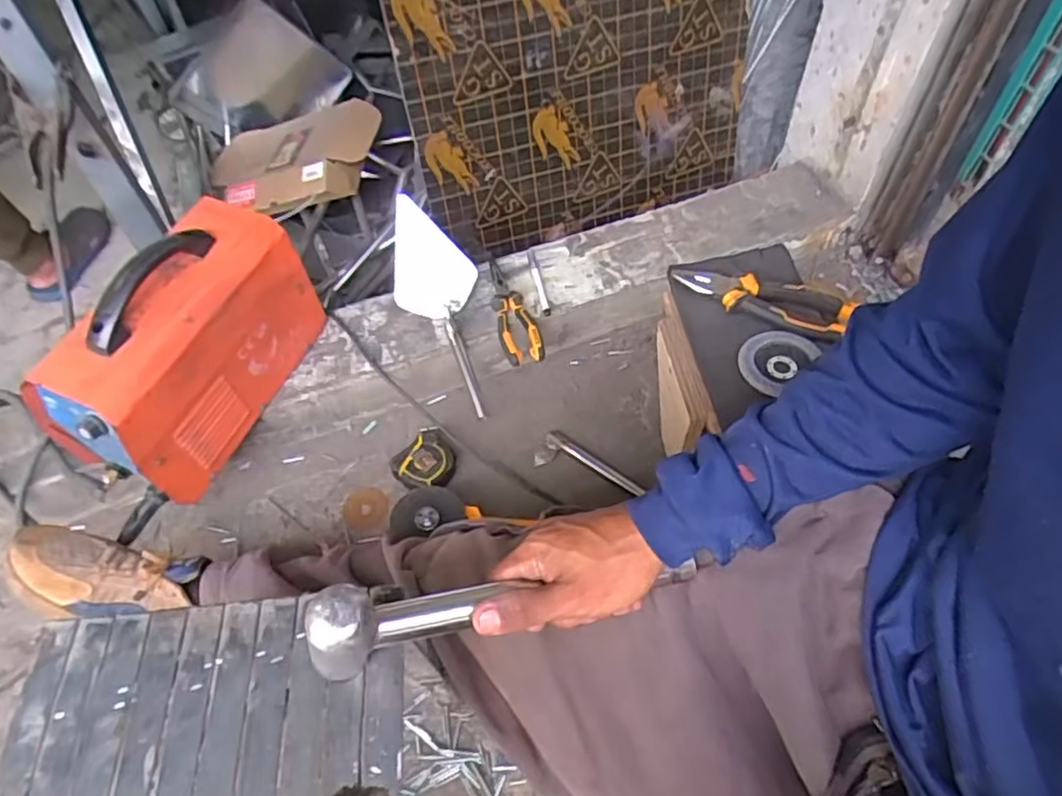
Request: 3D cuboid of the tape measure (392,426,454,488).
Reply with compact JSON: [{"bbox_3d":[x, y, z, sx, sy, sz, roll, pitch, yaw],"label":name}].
[{"bbox_3d":[-0.146,0.088,0.946,0.084,0.043,0.097,26,62,19],"label":"tape measure"}]

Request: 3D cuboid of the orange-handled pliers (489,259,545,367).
[{"bbox_3d":[-0.029,-0.137,0.983,0.058,0.029,0.193,-12,55,-5],"label":"orange-handled pliers"}]

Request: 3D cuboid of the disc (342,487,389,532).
[{"bbox_3d":[-0.235,0.159,0.944,0.063,0.011,0.067,-2,57,2],"label":"disc"}]

